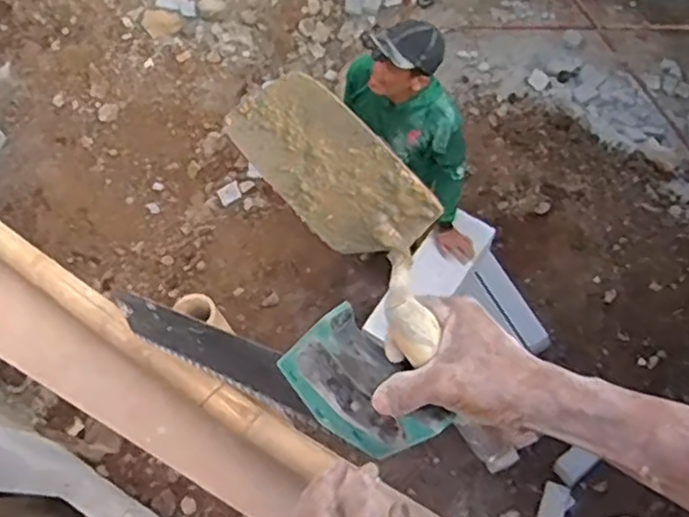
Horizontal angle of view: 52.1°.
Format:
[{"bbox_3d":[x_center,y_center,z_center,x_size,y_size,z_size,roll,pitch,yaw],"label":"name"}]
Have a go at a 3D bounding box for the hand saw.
[{"bbox_3d":[-0.092,0.092,0.660,0.026,0.502,0.116,-36,110,-29],"label":"hand saw"}]

